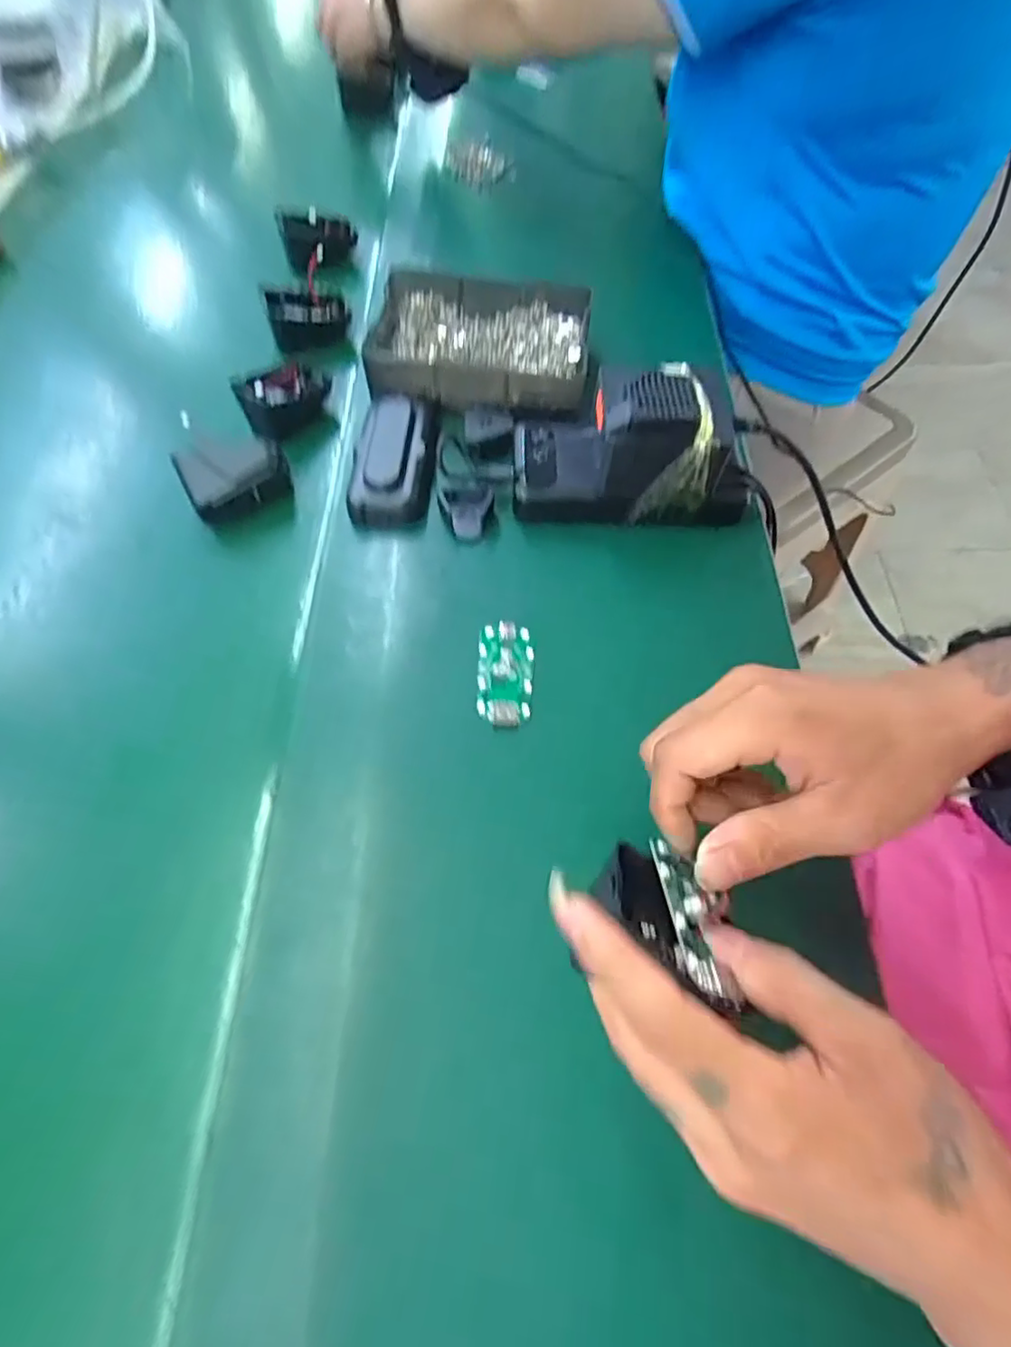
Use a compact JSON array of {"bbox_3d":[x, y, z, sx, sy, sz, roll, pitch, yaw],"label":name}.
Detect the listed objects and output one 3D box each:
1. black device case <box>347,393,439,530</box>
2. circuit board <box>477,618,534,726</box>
[{"bbox_3d":[-0.076,-0.151,0.428,0.053,0.023,0.108,0,61,3],"label":"black device case"},{"bbox_3d":[0.000,0.000,0.363,0.032,0.005,0.065,0,61,3],"label":"circuit board"}]

